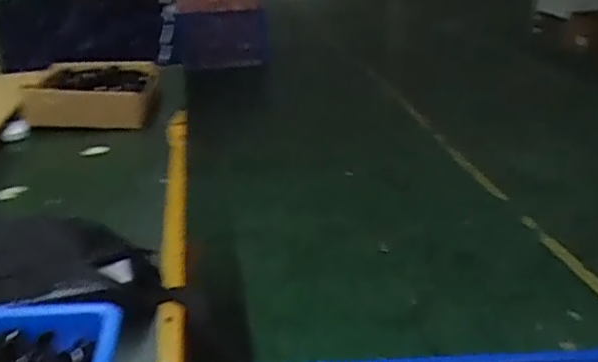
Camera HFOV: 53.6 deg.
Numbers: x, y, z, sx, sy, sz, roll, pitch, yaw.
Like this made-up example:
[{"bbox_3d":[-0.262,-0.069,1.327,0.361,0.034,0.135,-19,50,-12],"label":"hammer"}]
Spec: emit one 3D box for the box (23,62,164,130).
[{"bbox_3d":[-0.383,-0.153,1.058,0.227,0.085,0.165,1,25,5],"label":"box"}]

